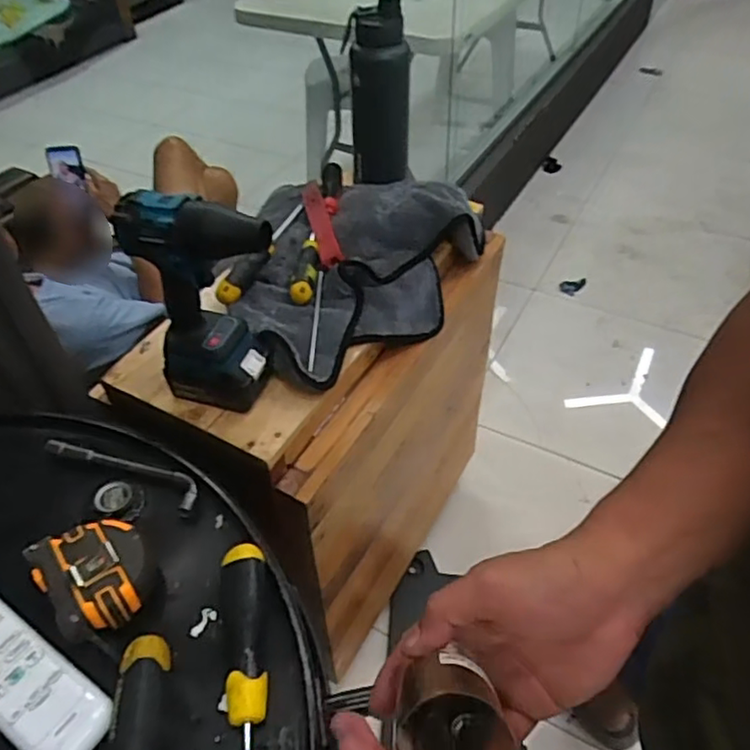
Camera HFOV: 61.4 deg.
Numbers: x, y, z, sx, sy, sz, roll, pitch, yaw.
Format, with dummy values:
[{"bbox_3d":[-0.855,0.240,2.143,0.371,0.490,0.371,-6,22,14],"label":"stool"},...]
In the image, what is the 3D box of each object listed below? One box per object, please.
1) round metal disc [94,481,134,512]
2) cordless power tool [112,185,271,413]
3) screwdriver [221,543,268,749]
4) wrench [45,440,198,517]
[{"bbox_3d":[-0.209,0.097,0.505,0.028,0.006,0.025,-36,54,-28],"label":"round metal disc"},{"bbox_3d":[-0.169,-0.077,0.681,0.147,0.244,0.078,8,47,11],"label":"cordless power tool"},{"bbox_3d":[-0.075,0.218,0.379,0.031,0.034,0.237,-9,46,-6],"label":"screwdriver"},{"bbox_3d":[-0.206,0.075,0.519,0.145,0.013,0.027,17,49,19],"label":"wrench"}]

